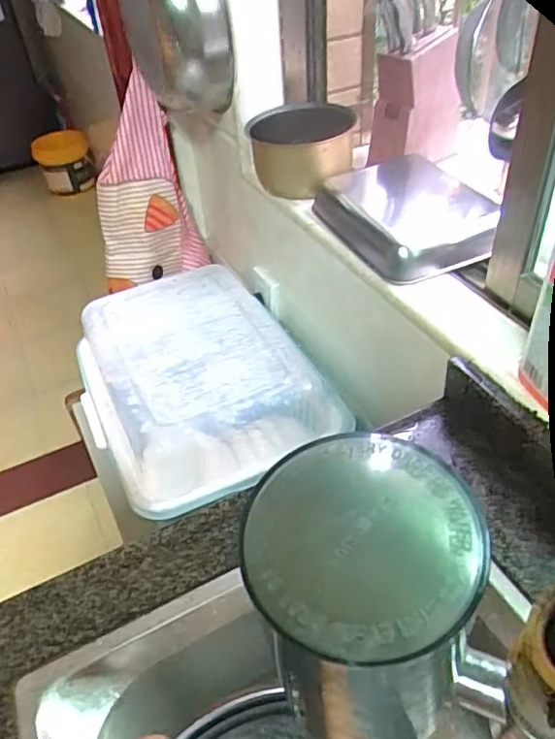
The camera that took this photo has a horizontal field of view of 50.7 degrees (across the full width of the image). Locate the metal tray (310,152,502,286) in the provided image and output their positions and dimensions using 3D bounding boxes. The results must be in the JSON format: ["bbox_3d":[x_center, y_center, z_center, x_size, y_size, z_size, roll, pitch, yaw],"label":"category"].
[{"bbox_3d":[0.174,-0.214,0.806,0.187,0.056,0.277,-16,43,-12],"label":"metal tray"}]

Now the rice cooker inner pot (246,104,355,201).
[{"bbox_3d":[0.034,-0.335,0.921,0.159,0.112,0.164,-3,42,2],"label":"rice cooker inner pot"}]

